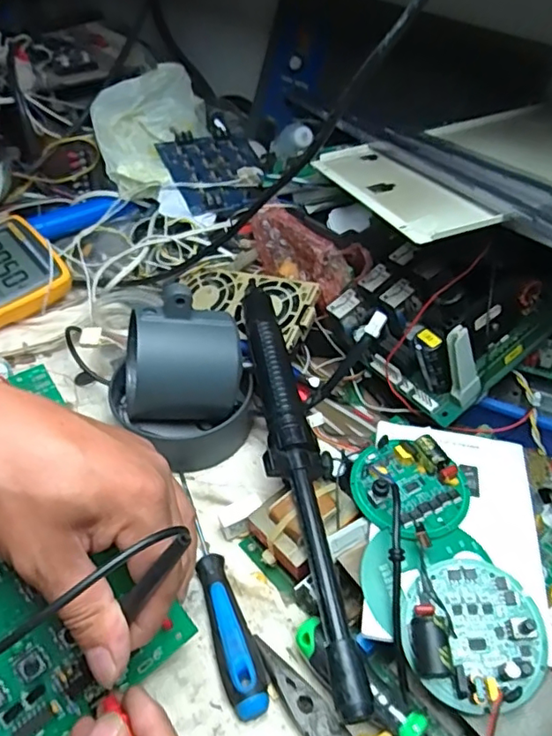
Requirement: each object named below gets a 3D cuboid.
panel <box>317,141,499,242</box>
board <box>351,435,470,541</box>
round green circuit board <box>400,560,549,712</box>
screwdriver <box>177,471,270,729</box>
[{"bbox_3d":[0.082,-0.130,0.407,0.052,0.006,0.184,-20,38,-9],"label":"panel"},{"bbox_3d":[0.081,0.071,0.345,0.068,0.022,0.058,25,48,21],"label":"board"},{"bbox_3d":[0.102,0.133,0.292,0.068,0.022,0.066,2,44,-1],"label":"round green circuit board"},{"bbox_3d":[-0.037,0.129,0.353,0.022,0.022,0.162,-12,46,-15],"label":"screwdriver"}]

